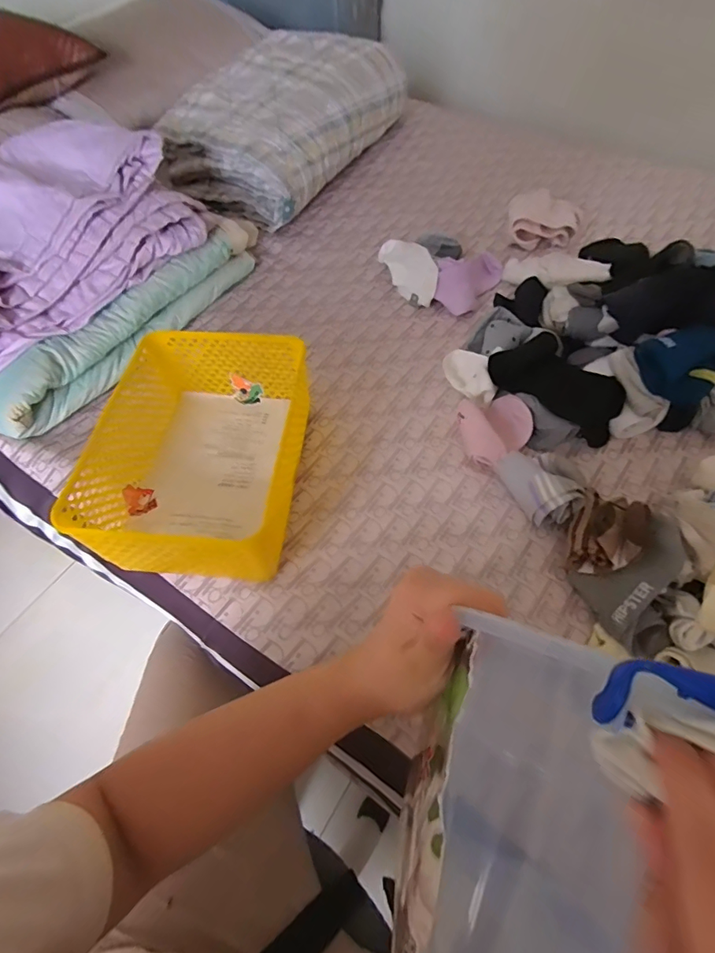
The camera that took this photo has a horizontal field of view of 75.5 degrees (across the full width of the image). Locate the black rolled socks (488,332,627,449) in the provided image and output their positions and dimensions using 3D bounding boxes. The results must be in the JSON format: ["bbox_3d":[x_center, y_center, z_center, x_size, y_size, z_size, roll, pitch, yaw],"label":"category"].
[{"bbox_3d":[0.255,-0.119,0.581,0.175,0.061,0.080,33,67,5],"label":"black rolled socks"}]

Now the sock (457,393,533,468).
[{"bbox_3d":[0.173,-0.058,0.575,0.088,0.036,0.088,-2,61,3],"label":"sock"}]

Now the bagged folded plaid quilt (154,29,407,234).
[{"bbox_3d":[-0.138,-0.694,0.909,0.302,0.170,0.447,27,66,18],"label":"bagged folded plaid quilt"}]

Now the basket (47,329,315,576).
[{"bbox_3d":[-0.173,-0.031,0.546,0.216,0.121,0.281,5,61,7],"label":"basket"}]

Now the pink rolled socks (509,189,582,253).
[{"bbox_3d":[0.314,-0.430,0.782,0.116,0.044,0.102,9,62,9],"label":"pink rolled socks"}]

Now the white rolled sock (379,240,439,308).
[{"bbox_3d":[0.084,-0.330,0.743,0.058,0.056,0.140,-22,61,-8],"label":"white rolled sock"}]

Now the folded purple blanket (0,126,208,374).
[{"bbox_3d":[-0.477,-0.344,0.672,0.309,0.122,0.424,36,68,21],"label":"folded purple blanket"}]

